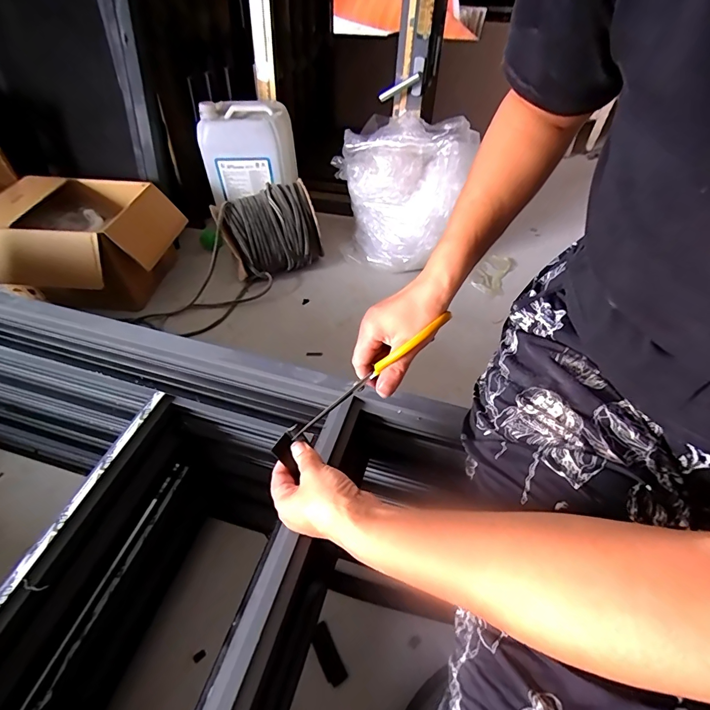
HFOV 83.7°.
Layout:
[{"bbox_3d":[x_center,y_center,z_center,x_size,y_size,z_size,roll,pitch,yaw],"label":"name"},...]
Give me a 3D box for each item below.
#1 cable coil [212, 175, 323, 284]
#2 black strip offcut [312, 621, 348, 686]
[{"bbox_3d":[-0.267,-0.387,1.264,0.279,0.218,0.190,-26,54,-19],"label":"cable coil"},{"bbox_3d":[-0.044,0.483,0.642,0.031,0.017,0.085,-24,53,-18],"label":"black strip offcut"}]

